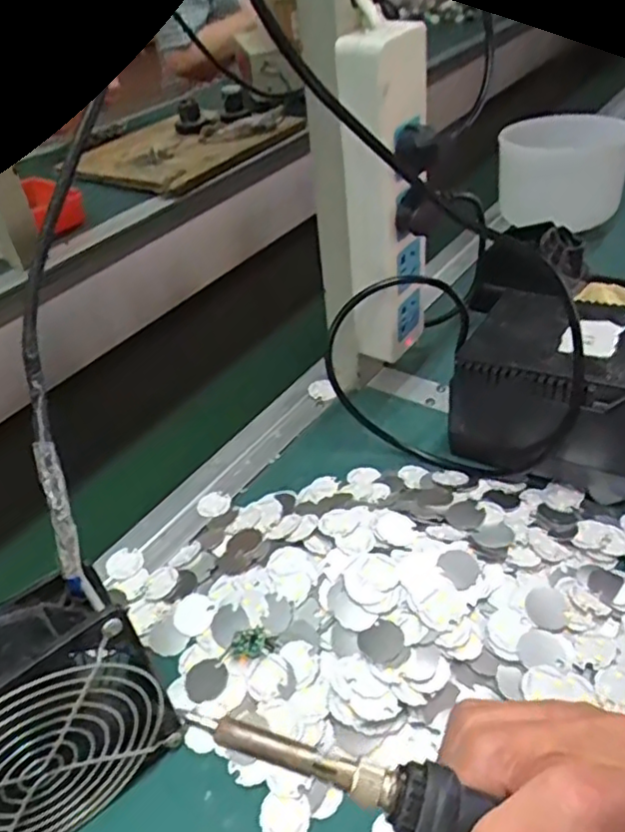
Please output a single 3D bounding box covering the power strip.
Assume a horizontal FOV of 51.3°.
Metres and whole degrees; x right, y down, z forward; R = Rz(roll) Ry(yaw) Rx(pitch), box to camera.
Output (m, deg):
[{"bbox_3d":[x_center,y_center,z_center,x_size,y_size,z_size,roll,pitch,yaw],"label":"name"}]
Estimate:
[{"bbox_3d":[0.051,-0.138,0.437,0.041,0.213,0.049,15,45,25],"label":"power strip"}]

